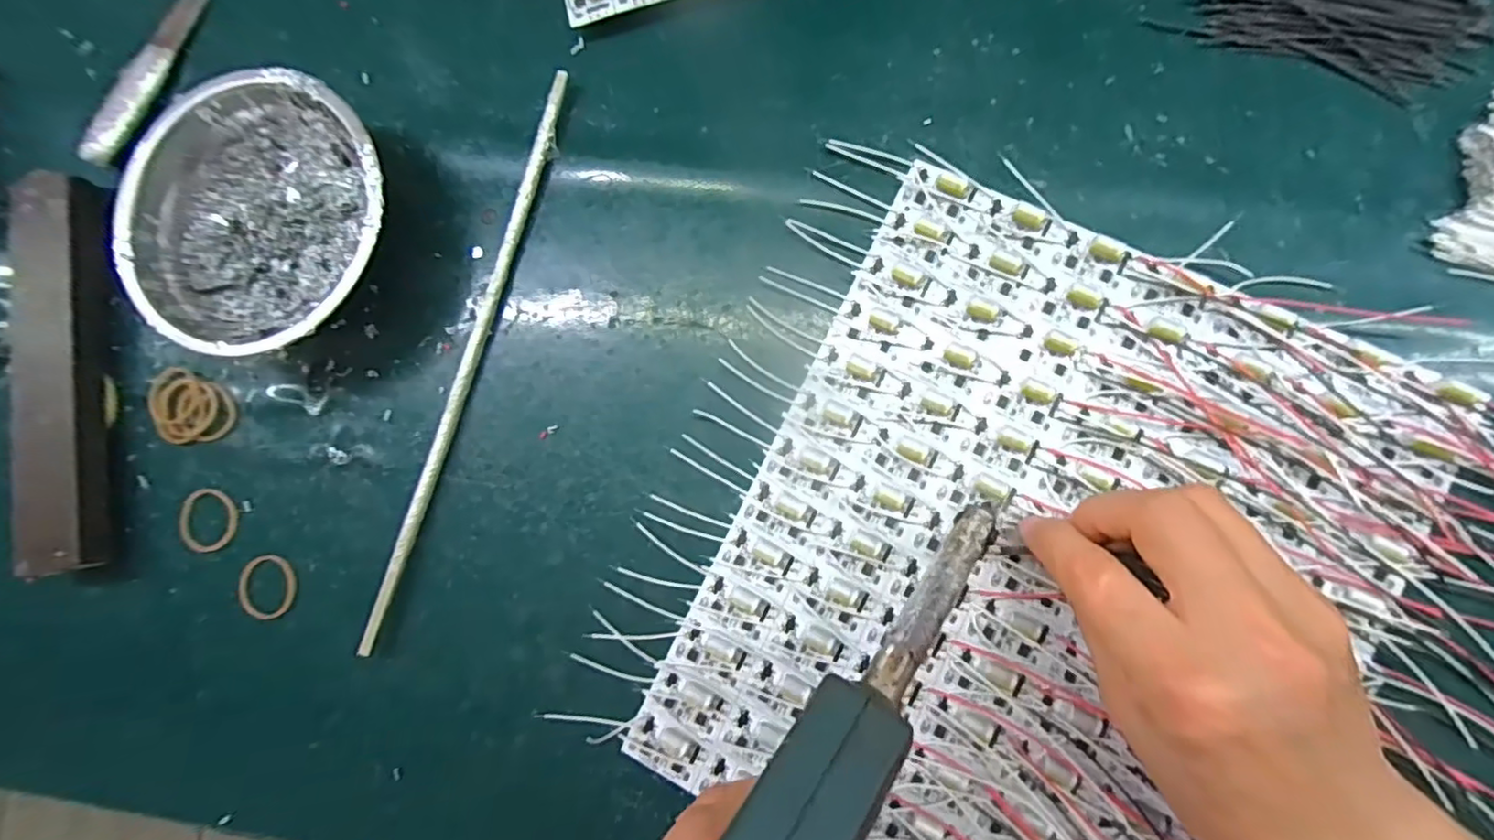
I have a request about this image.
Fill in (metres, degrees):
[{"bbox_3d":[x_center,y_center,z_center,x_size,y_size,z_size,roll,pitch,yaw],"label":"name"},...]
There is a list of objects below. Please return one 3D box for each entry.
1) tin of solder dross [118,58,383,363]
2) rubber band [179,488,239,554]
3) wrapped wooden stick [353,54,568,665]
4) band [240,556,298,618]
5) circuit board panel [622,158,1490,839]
[{"bbox_3d":[-0.219,-0.090,0.293,0.123,0.038,0.123,-1,86,7],"label":"tin of solder dross"},{"bbox_3d":[-0.264,0.049,0.306,0.030,0.004,0.030,-1,86,7],"label":"rubber band"},{"bbox_3d":[-0.129,-0.027,0.292,0.009,0.010,0.276,18,88,8],"label":"wrapped wooden stick"},{"bbox_3d":[-0.226,0.079,0.298,0.025,0.005,0.029,24,89,8],"label":"band"},{"bbox_3d":[0.119,0.064,0.256,0.242,0.013,0.281,26,89,8],"label":"circuit board panel"}]

